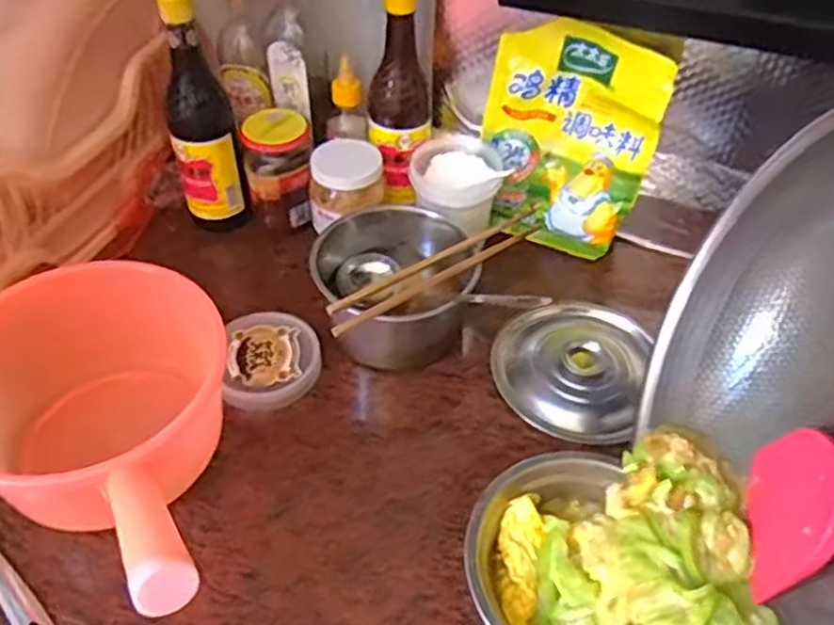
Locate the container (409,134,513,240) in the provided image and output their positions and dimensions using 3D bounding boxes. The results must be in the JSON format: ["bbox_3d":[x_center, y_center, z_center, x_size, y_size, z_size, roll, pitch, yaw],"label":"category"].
[{"bbox_3d":[0.043,-0.134,0.780,0.097,0.078,0.123,12,47,9],"label":"container"}]

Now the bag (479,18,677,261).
[{"bbox_3d":[0.153,-0.176,0.744,0.170,0.222,0.051,16,48,13],"label":"bag"}]

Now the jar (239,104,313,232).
[{"bbox_3d":[-0.148,-0.158,0.782,0.070,0.108,0.074,-6,47,-8],"label":"jar"}]

